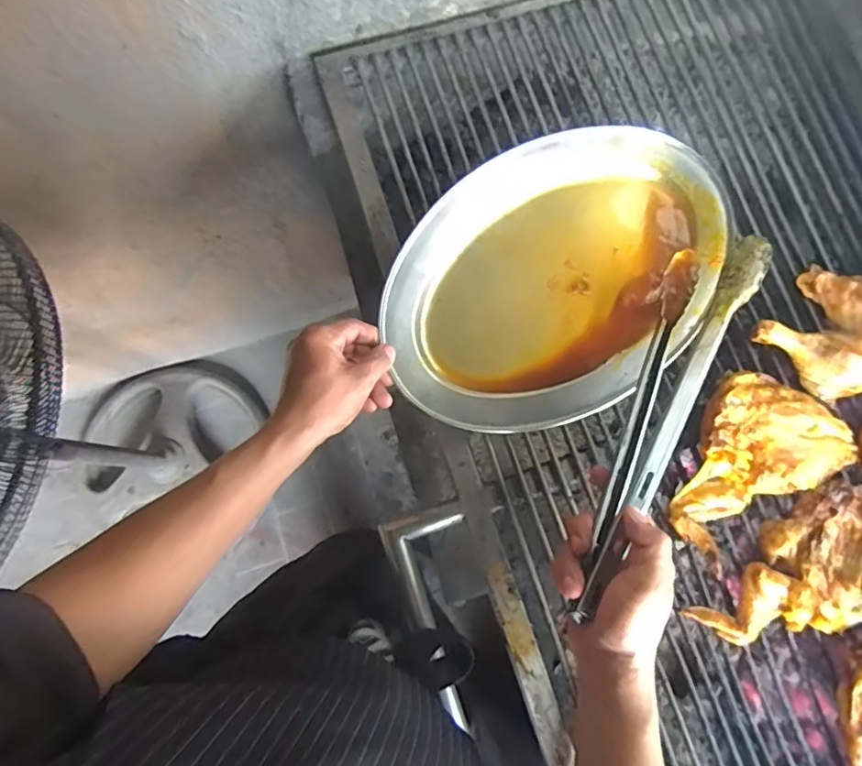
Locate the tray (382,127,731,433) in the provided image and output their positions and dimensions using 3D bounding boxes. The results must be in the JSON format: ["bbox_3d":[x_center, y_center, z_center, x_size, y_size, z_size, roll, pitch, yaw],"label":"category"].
[{"bbox_3d":[0.128,-0.108,0.561,0.366,0.042,0.252,-36,82,-7],"label":"tray"}]

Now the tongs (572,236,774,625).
[{"bbox_3d":[0.190,0.020,0.468,0.058,0.071,0.332,25,77,4],"label":"tongs"}]

